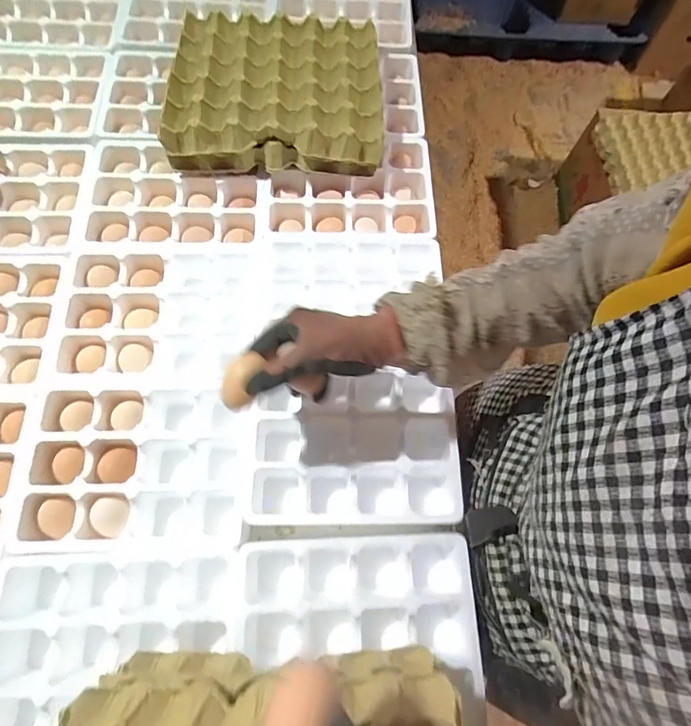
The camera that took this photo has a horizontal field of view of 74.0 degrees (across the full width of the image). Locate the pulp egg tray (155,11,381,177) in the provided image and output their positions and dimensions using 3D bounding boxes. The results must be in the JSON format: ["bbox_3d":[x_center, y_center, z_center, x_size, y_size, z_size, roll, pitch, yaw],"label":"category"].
[{"bbox_3d":[-0.097,-0.406,0.680,0.291,0.077,0.270,-1,69,-4],"label":"pulp egg tray"}]

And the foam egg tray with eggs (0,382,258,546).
[{"bbox_3d":[-0.233,0.117,0.540,0.230,0.071,0.187,2,69,-3],"label":"foam egg tray with eggs"}]

